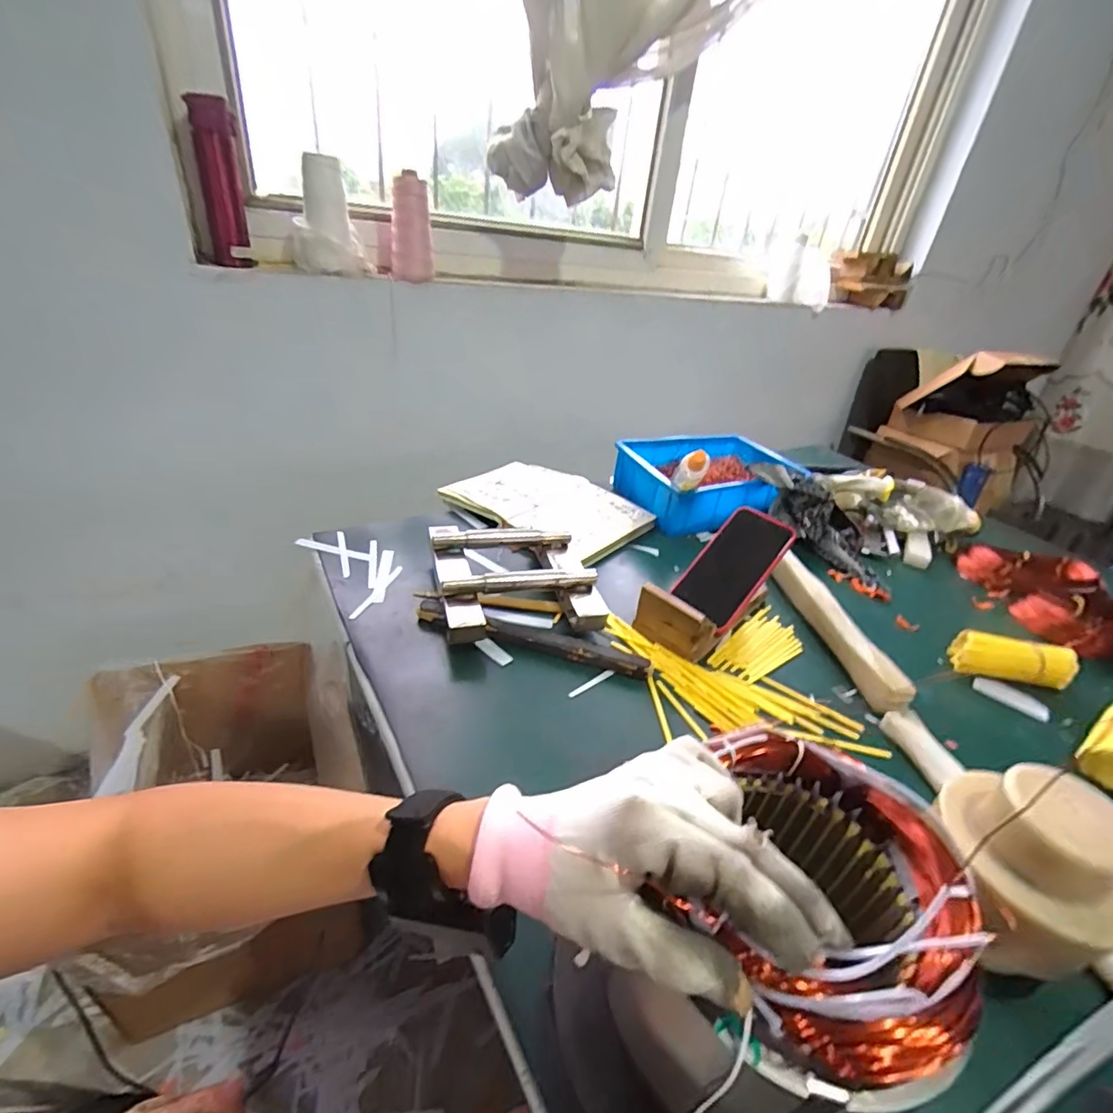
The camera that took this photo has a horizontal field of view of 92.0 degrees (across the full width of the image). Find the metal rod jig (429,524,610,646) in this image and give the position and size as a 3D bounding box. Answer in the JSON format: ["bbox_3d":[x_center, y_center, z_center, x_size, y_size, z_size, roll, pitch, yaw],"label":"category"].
[{"bbox_3d":[-0.048,0.021,0.649,0.185,0.057,0.186,-5,34,-19],"label":"metal rod jig"}]

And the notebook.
[{"bbox_3d":[-0.016,-0.084,0.854,0.286,0.025,0.208,28,38,29],"label":"notebook"}]

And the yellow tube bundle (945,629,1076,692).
[{"bbox_3d":[0.535,0.121,0.629,0.123,0.036,0.046,14,33,9],"label":"yellow tube bundle"}]

